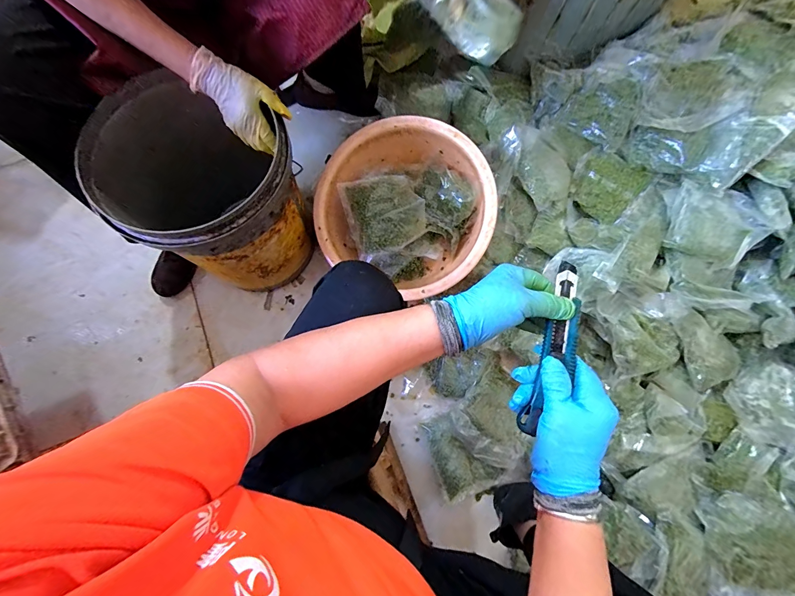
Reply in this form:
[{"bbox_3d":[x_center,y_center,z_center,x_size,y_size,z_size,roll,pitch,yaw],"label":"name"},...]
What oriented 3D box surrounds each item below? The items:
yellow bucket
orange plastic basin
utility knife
[{"bbox_3d":[-0.334,-0.189,0.680,0.290,0.349,0.289,0,78,1],"label":"yellow bucket"},{"bbox_3d":[0.021,-0.199,0.761,0.357,0.164,0.322,36,81,8],"label":"orange plastic basin"},{"bbox_3d":[0.160,0.052,0.337,0.035,0.017,0.174,14,87,4],"label":"utility knife"}]

